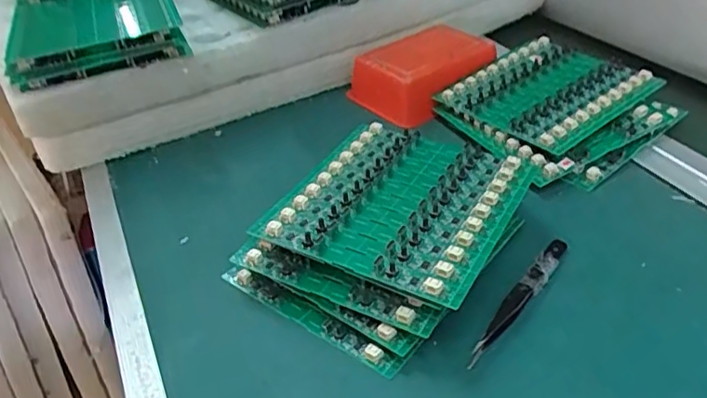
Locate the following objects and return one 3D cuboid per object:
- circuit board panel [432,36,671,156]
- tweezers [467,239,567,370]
[{"bbox_3d":[0.167,-0.093,0.515,0.143,0.017,0.133,-29,42,-22],"label":"circuit board panel"},{"bbox_3d":[0.101,0.057,0.358,0.012,0.009,0.119,24,46,34],"label":"tweezers"}]

